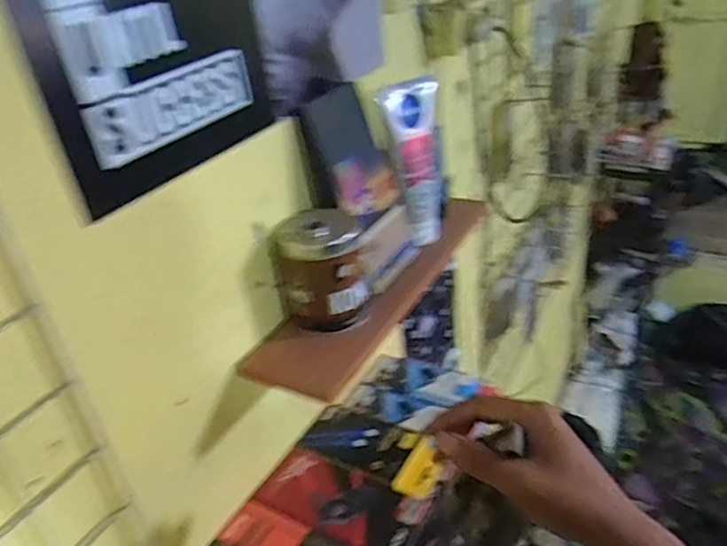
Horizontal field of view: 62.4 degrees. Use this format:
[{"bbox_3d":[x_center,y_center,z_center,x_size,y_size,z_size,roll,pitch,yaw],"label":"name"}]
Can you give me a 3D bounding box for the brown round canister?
[{"bbox_3d":[-0.040,-0.004,0.552,0.084,0.093,0.069,-10,30,-6],"label":"brown round canister"}]

